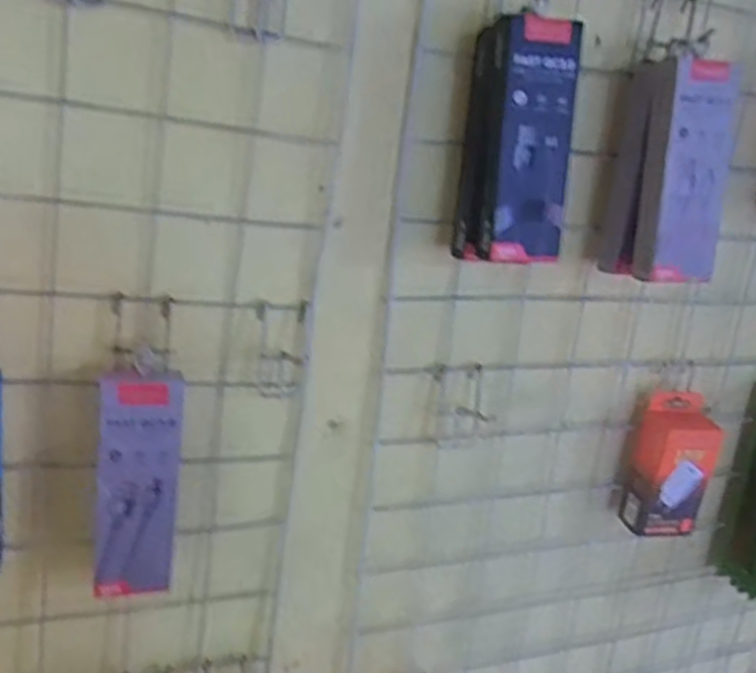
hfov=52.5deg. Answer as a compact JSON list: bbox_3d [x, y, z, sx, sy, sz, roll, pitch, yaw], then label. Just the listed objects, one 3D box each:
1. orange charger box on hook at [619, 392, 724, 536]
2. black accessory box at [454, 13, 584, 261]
[{"bbox_3d":[0.258,0.115,0.682,0.067,0.118,0.057,-1,19,-25],"label":"orange charger box on hook"},{"bbox_3d":[0.093,-0.128,0.504,0.059,0.147,0.057,3,17,-13],"label":"black accessory box"}]

